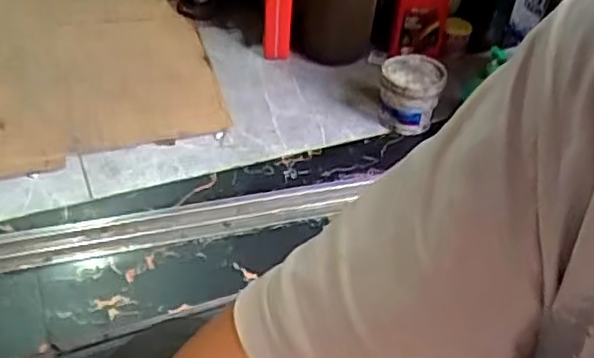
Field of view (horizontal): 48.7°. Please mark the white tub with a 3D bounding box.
[{"bbox_3d":[0.215,-0.165,1.262,0.114,0.122,0.104,2,41,-2],"label":"white tub"}]

